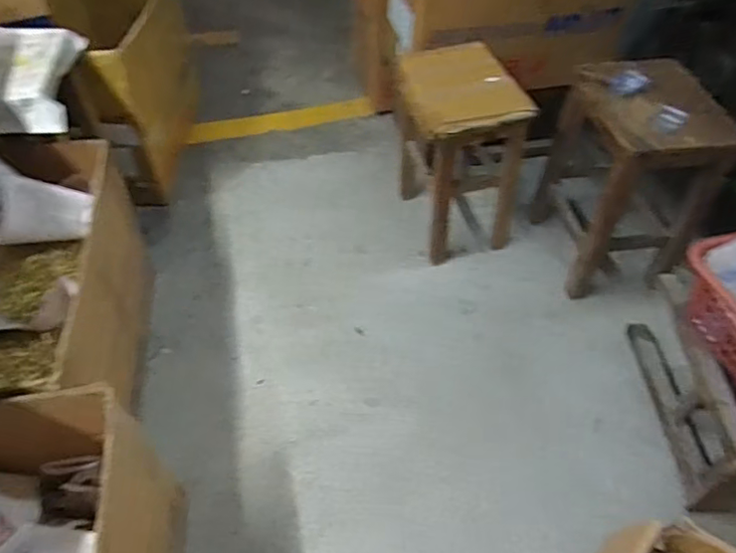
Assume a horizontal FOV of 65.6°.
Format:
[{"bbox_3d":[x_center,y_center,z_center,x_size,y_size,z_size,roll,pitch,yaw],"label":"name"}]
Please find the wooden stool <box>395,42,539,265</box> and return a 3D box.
[{"bbox_3d":[0.217,-0.307,1.460,0.274,0.462,0.358,-9,49,-9],"label":"wooden stool"}]

